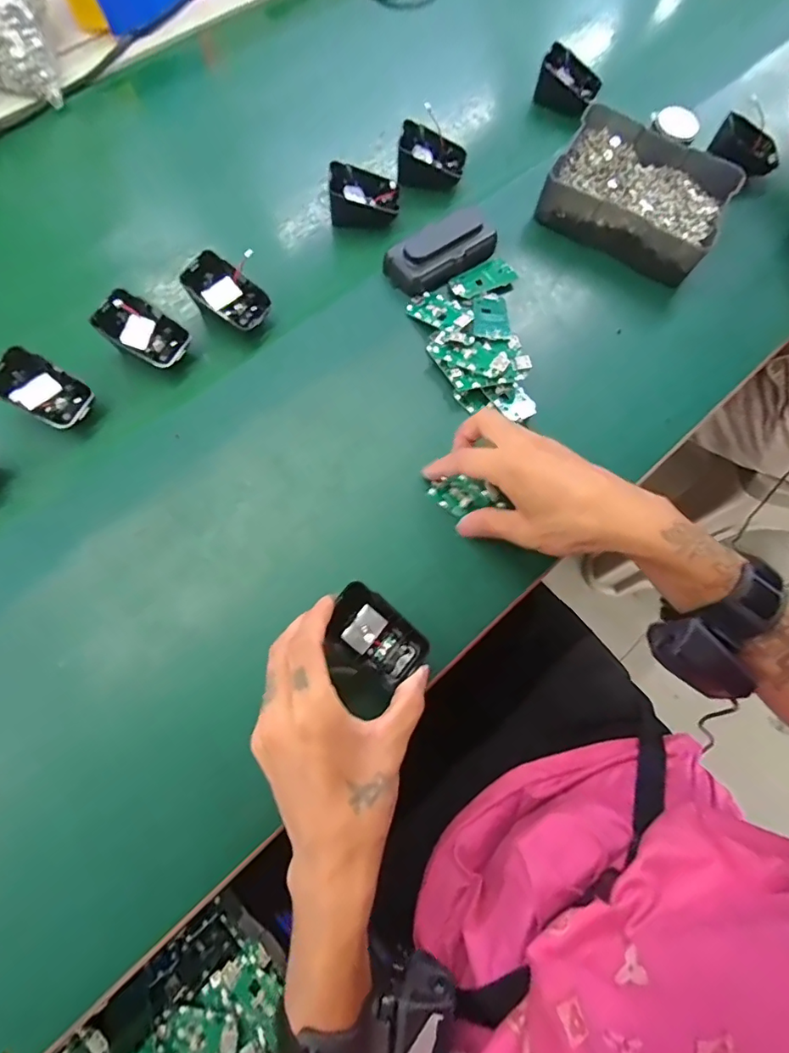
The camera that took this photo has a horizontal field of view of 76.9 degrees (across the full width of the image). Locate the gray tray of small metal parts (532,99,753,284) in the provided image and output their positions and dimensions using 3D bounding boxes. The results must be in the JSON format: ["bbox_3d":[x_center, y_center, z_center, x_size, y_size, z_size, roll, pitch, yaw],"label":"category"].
[{"bbox_3d":[0.234,-0.319,0.476,0.158,0.043,0.130,29,74,7],"label":"gray tray of small metal parts"}]

